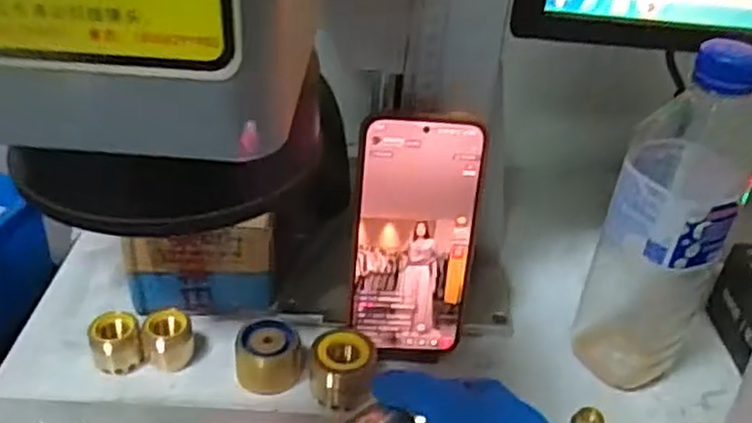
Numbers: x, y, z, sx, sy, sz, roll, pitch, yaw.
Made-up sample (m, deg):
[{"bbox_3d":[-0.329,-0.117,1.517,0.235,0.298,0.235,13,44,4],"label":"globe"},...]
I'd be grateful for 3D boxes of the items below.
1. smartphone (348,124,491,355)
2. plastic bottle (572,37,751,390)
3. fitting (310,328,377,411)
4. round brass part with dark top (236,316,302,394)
[{"bbox_3d":[0.026,0.020,0.451,0.077,0.160,0.005,0,23,-3],"label":"smartphone"},{"bbox_3d":[0.177,0.012,0.432,0.073,0.225,0.068,22,39,23],"label":"plastic bottle"},{"bbox_3d":[-0.021,0.096,0.448,0.040,0.033,0.042,1,36,-4],"label":"fitting"},{"bbox_3d":[-0.068,0.092,0.454,0.039,0.031,0.034,2,36,-4],"label":"round brass part with dark top"}]

